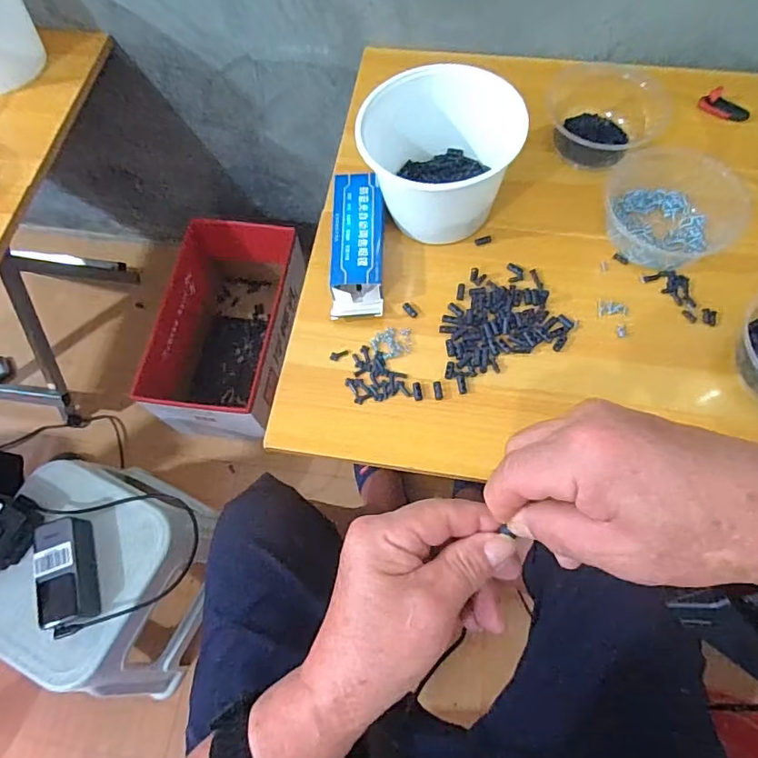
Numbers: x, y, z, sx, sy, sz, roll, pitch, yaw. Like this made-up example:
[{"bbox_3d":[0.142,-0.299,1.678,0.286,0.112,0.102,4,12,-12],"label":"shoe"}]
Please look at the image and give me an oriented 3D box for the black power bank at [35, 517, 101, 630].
[{"bbox_3d":[-0.413,0.253,0.682,0.057,0.047,0.132,-14,70,-2],"label":"black power bank"}]

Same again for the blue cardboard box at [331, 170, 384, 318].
[{"bbox_3d":[-0.024,-0.152,0.577,0.056,0.031,0.180,-1,67,2],"label":"blue cardboard box"}]

